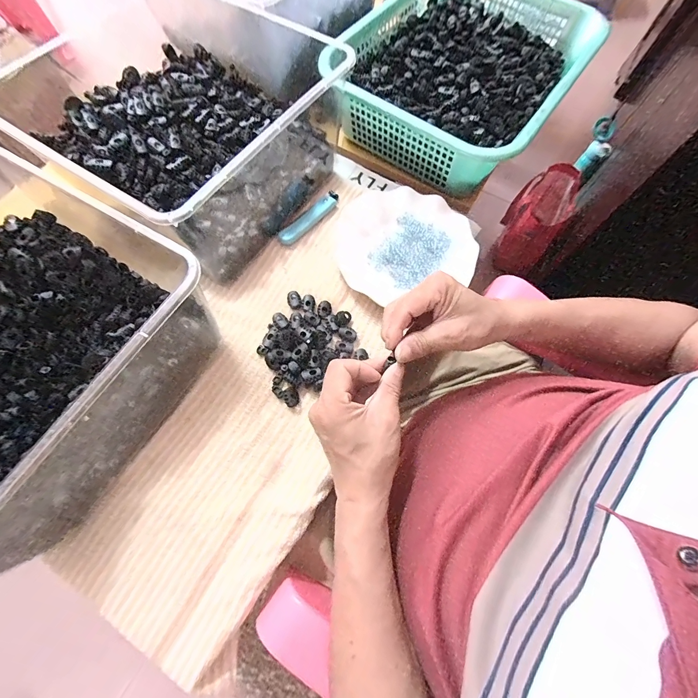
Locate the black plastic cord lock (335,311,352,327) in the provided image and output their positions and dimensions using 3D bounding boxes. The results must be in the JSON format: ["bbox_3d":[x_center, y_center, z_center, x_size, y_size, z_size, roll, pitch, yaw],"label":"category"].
[{"bbox_3d":[-0.008,-0.036,0.390,0.017,0.010,0.022,27,71,8],"label":"black plastic cord lock"}]

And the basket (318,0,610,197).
[{"bbox_3d":[0.166,-0.423,0.493,0.312,0.090,0.390,34,72,10],"label":"basket"}]

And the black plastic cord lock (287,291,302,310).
[{"bbox_3d":[-0.068,-0.060,0.401,0.017,0.007,0.025,-15,71,-7],"label":"black plastic cord lock"}]

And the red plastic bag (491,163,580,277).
[{"bbox_3d":[0.547,-0.387,0.957,0.150,0.217,0.242,30,72,9],"label":"red plastic bag"}]

